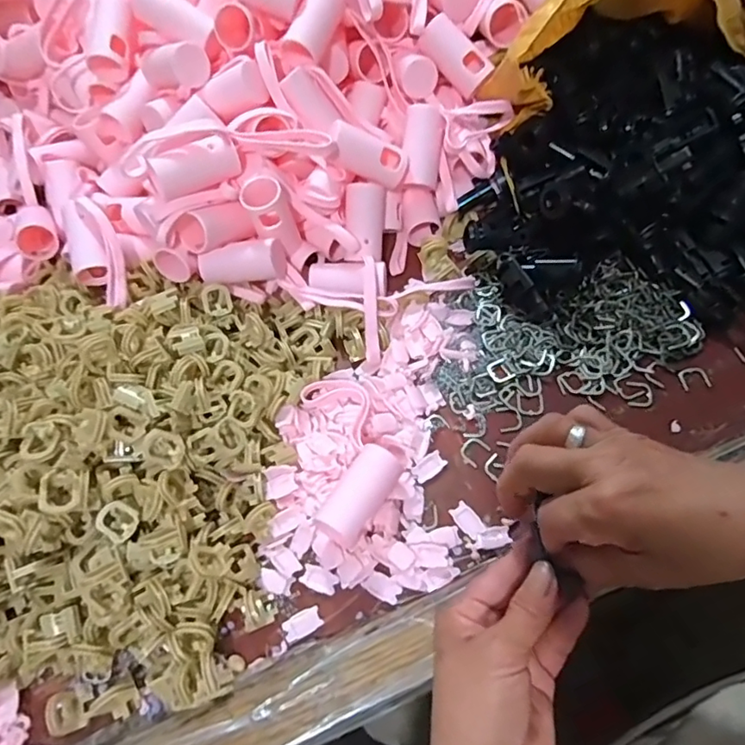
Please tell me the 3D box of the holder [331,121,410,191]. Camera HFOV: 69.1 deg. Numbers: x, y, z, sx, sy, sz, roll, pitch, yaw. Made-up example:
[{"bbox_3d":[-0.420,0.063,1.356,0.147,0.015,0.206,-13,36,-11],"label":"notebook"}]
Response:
[{"bbox_3d":[-0.002,-0.171,0.418,0.065,0.022,0.027,22,61,-26],"label":"holder"}]

